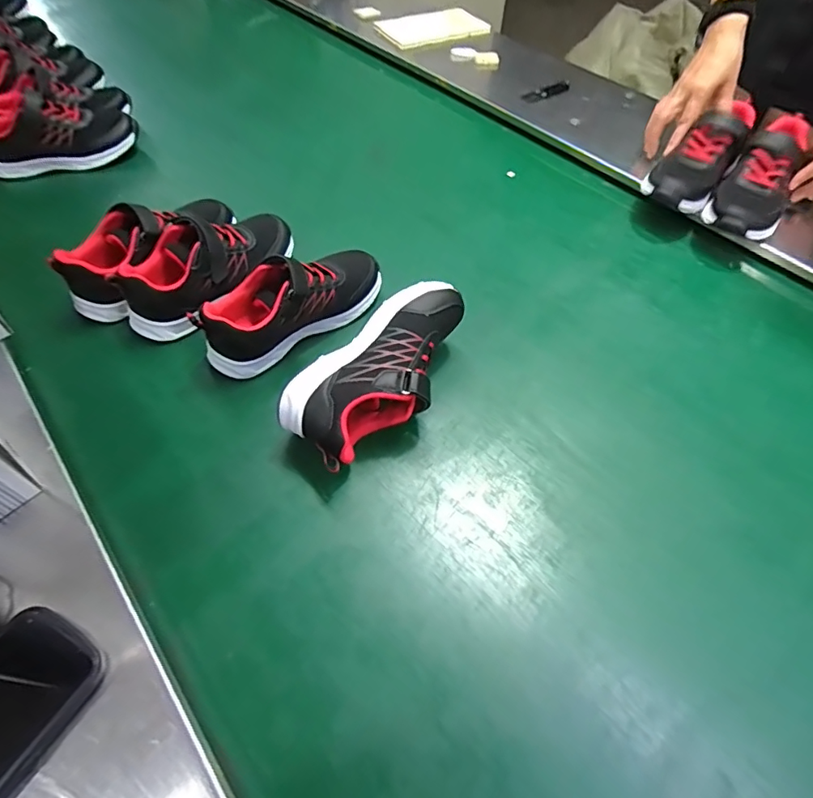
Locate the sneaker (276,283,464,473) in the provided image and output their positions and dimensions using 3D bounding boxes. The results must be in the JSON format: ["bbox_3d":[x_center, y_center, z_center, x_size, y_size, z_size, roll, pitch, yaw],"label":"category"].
[{"bbox_3d":[-0.015,-0.021,0.468,0.201,0.092,0.081,-37,63,-23],"label":"sneaker"}]

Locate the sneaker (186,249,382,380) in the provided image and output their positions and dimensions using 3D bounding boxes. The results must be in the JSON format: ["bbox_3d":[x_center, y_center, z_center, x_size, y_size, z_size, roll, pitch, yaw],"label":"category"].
[{"bbox_3d":[-0.122,-0.110,0.528,0.202,0.096,0.067,-34,62,-22],"label":"sneaker"}]

